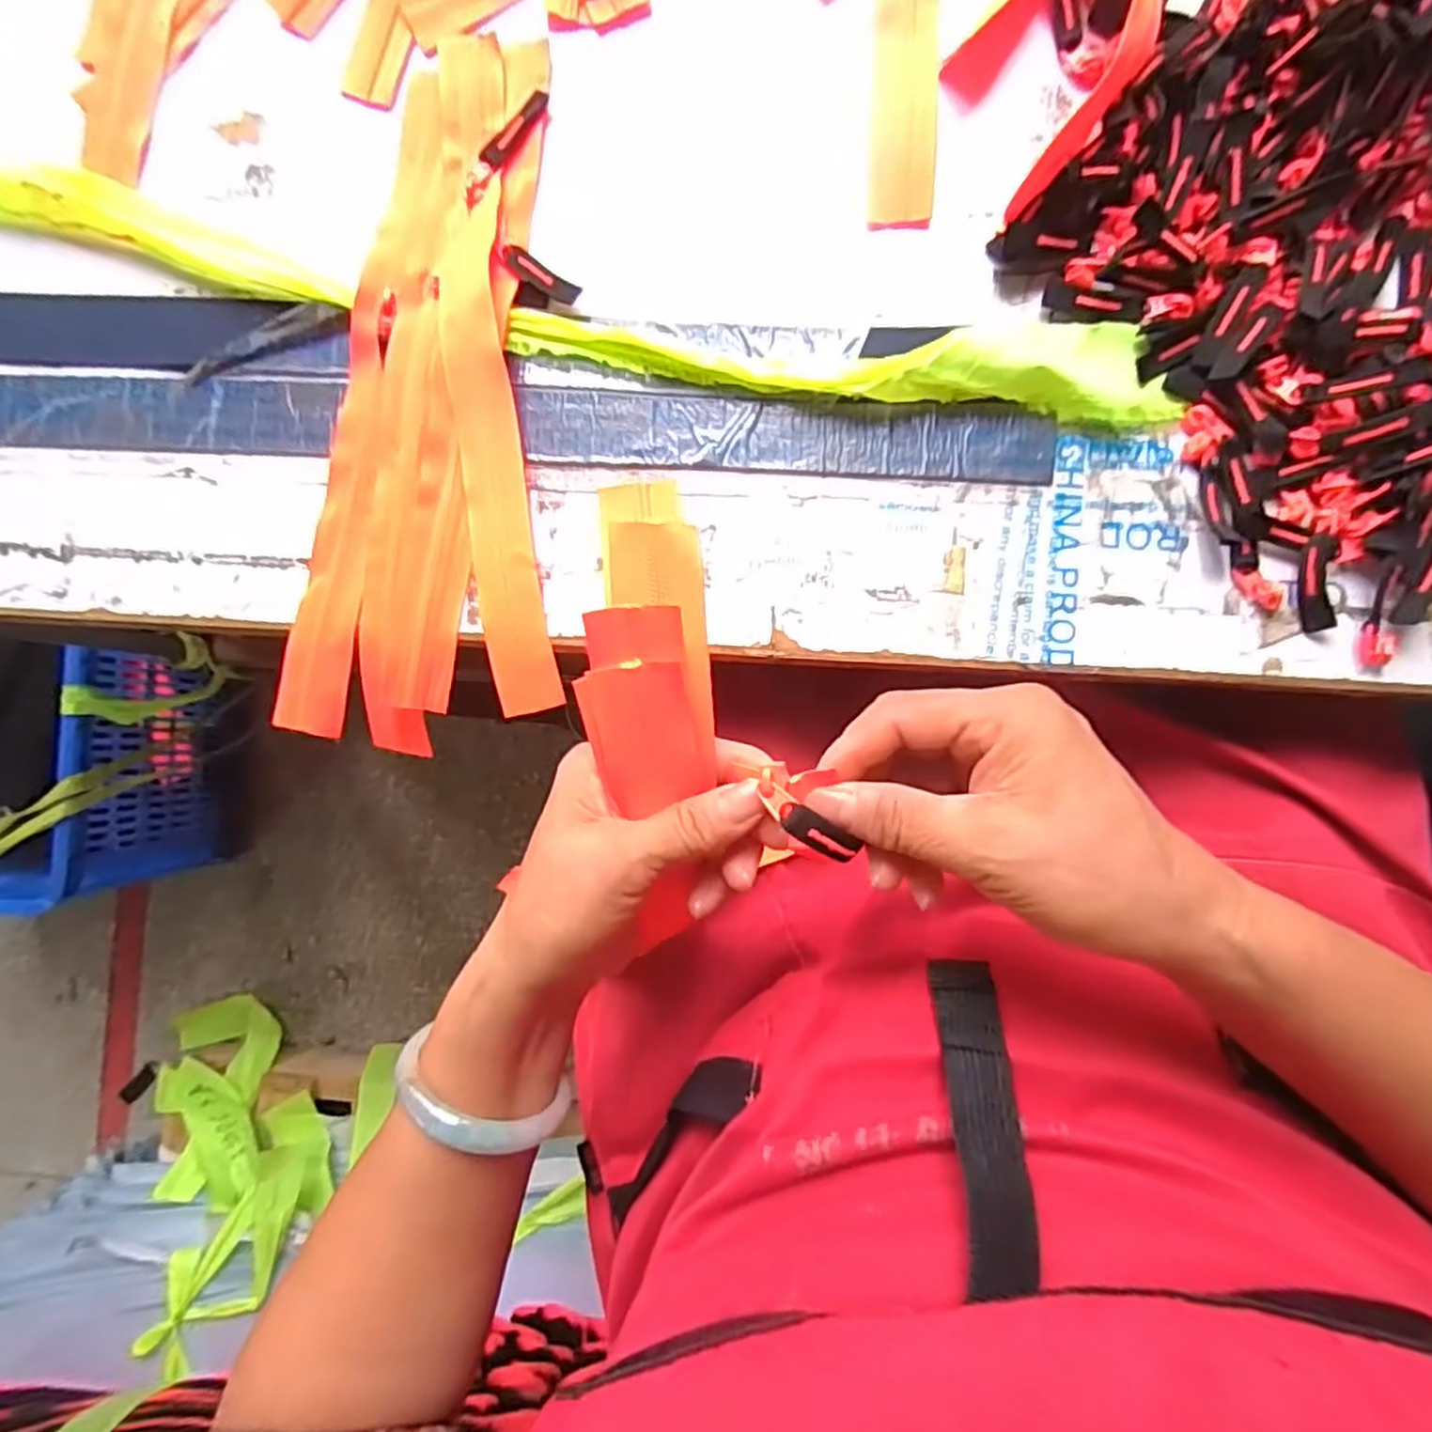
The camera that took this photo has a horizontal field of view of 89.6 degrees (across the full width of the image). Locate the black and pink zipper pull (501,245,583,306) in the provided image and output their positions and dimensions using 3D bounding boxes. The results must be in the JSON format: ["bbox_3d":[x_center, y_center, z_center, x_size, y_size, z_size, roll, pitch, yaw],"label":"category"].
[{"bbox_3d":[-0.088,-0.222,0.364,0.044,0.005,0.013,34,92,4],"label":"black and pink zipper pull"}]

